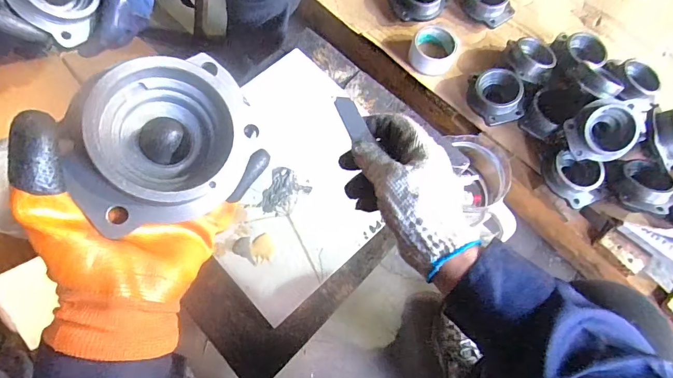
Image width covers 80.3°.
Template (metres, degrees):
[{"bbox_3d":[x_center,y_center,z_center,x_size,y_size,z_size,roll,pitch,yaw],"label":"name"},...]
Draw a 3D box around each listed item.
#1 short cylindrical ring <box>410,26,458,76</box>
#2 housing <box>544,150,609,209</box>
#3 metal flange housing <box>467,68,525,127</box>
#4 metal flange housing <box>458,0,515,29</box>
[{"bbox_3d":[0.202,-0.288,0.826,0.089,0.043,0.093,1,70,-2],"label":"short cylindrical ring"},{"bbox_3d":[0.437,-0.019,0.739,0.090,0.053,0.102,-26,73,-11],"label":"housing"},{"bbox_3d":[0.314,-0.178,0.783,0.089,0.064,0.102,0,70,-2],"label":"metal flange housing"},{"bbox_3d":[0.326,-0.407,0.861,0.075,0.069,0.107,-32,74,-13],"label":"metal flange housing"}]

